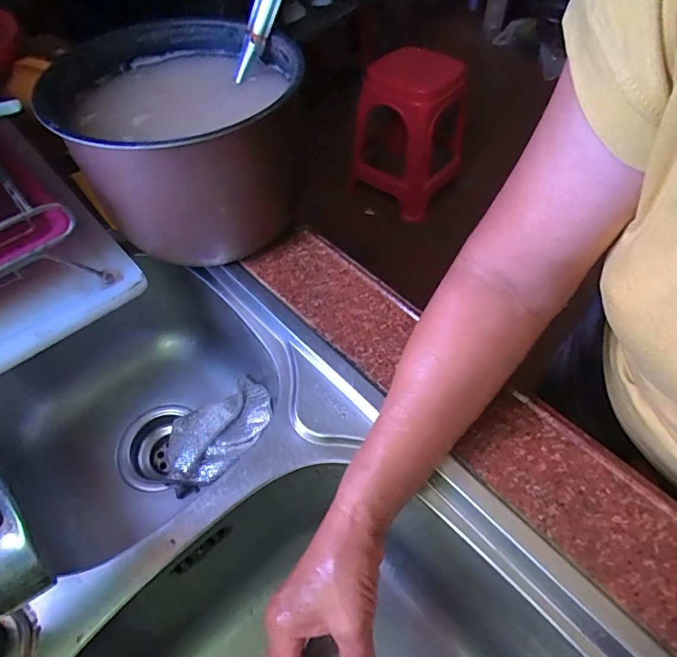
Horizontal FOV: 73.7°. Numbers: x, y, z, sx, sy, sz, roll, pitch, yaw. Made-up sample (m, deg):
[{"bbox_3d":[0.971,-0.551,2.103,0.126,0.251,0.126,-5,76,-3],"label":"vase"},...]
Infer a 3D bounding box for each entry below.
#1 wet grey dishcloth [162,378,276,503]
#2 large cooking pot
[{"bbox_3d":[-0.145,0.125,0.548,0.138,0.030,0.095,-25,57,-16],"label":"wet grey dishcloth"},{"bbox_3d":[-0.148,-0.186,0.468,0.222,0.165,0.235,0,54,1],"label":"large cooking pot"}]

